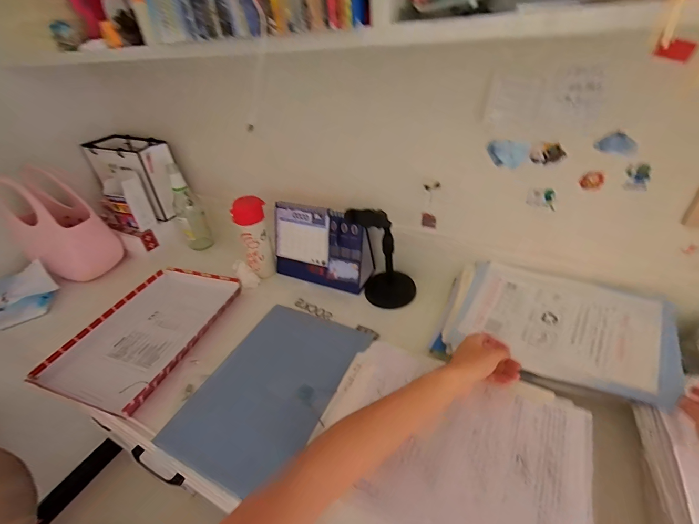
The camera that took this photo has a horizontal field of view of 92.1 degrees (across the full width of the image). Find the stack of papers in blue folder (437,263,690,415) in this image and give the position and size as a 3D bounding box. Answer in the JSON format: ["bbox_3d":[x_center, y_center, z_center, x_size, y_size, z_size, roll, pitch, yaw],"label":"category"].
[{"bbox_3d":[0.319,0.095,0.546,0.315,0.021,0.205,8,45,32],"label":"stack of papers in blue folder"}]

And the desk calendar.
[{"bbox_3d":[-0.068,-0.035,0.762,0.224,0.165,0.083,8,39,18],"label":"desk calendar"}]

